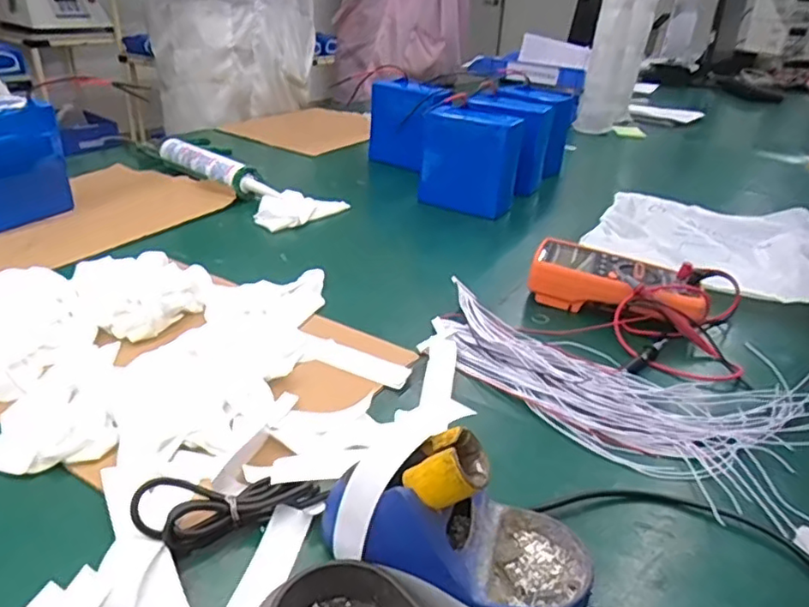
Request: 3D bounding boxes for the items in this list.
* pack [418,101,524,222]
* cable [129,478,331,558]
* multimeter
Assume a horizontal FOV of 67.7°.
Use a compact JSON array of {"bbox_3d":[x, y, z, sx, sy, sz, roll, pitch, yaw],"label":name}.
[{"bbox_3d":[0.101,-0.224,0.948,0.150,0.142,0.074,12,29,15],"label":"pack"},{"bbox_3d":[-0.111,0.125,0.388,0.114,0.030,0.040,-12,32,-26],"label":"cable"},{"bbox_3d":[0.235,-0.020,0.678,0.190,0.048,0.089,21,33,29],"label":"multimeter"}]

